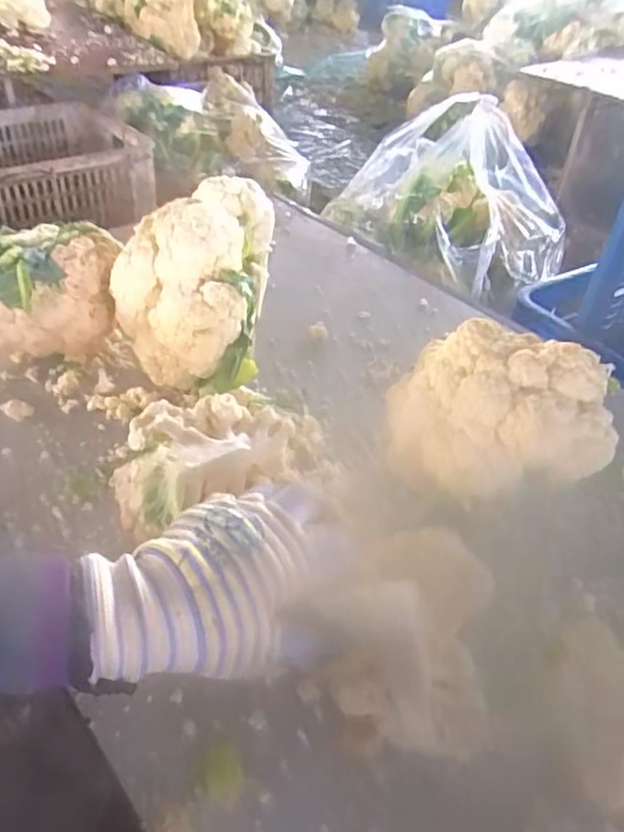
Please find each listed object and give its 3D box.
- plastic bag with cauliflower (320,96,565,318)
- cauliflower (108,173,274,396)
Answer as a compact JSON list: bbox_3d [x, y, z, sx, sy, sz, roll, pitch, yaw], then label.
[{"bbox_3d":[0.220,-0.378,1.093,0.375,0.193,0.308,32,47,28],"label":"plastic bag with cauliflower"},{"bbox_3d":[-0.109,-0.105,0.607,0.130,0.168,0.155,4,40,2],"label":"cauliflower"}]

